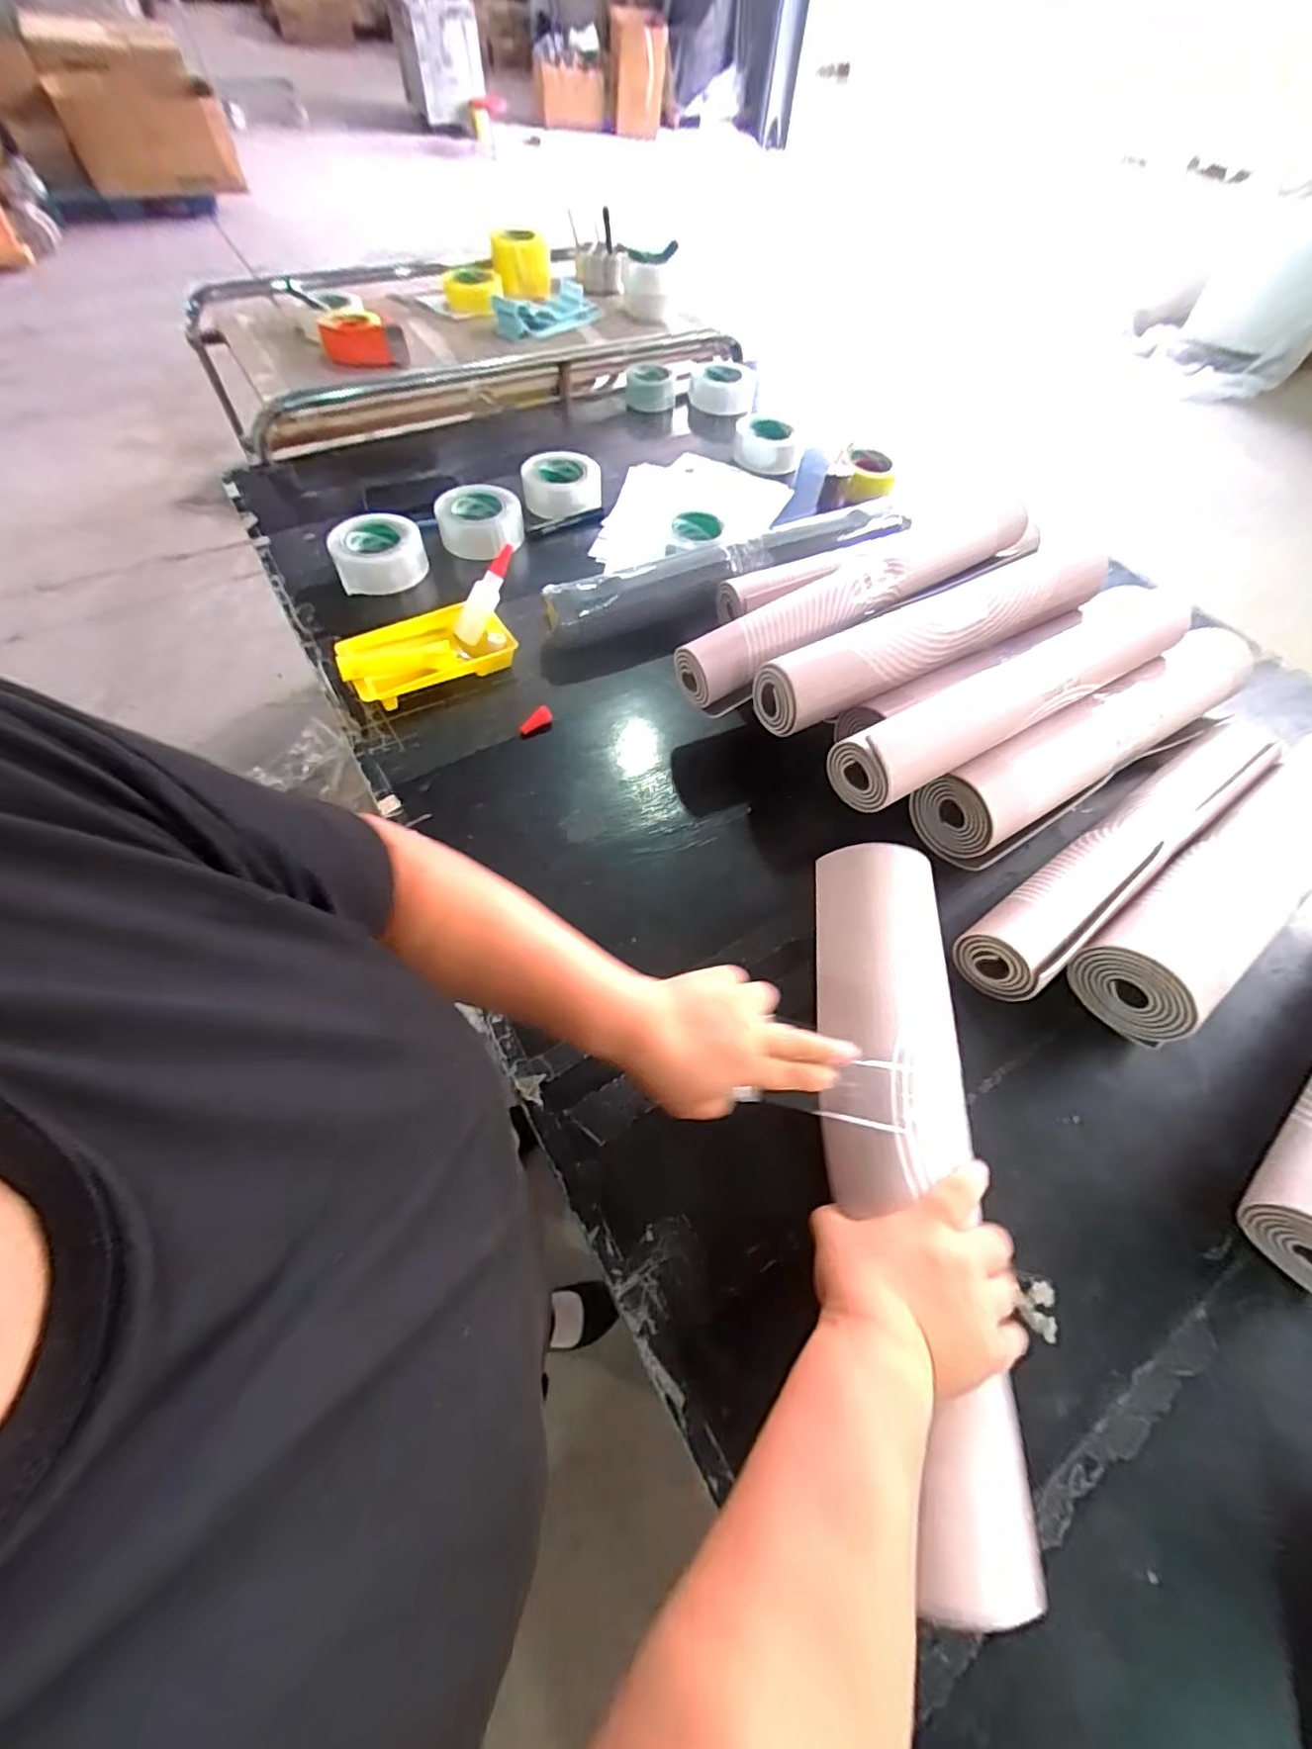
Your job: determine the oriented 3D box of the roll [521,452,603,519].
[{"bbox_3d":[-0.154,-0.636,0.964,0.123,0.054,0.125,2,60,-3],"label":"roll"}]

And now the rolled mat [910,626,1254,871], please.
[{"bbox_3d":[0.516,-0.154,0.683,0.489,0.086,0.086,-27,66,-18],"label":"rolled mat"}]

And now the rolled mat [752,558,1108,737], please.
[{"bbox_3d":[0.336,-0.288,0.686,0.501,0.070,0.085,-23,65,-17],"label":"rolled mat"}]

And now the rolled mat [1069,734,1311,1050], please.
[{"bbox_3d":[0.641,-0.017,0.630,0.545,0.087,0.112,-30,67,-19],"label":"rolled mat"}]

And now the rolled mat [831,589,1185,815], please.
[{"bbox_3d":[0.405,-0.205,0.634,0.514,0.059,0.083,-28,66,-19],"label":"rolled mat"}]

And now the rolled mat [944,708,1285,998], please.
[{"bbox_3d":[0.513,-0.030,0.639,0.506,0.081,0.078,-32,67,-20],"label":"rolled mat"}]

